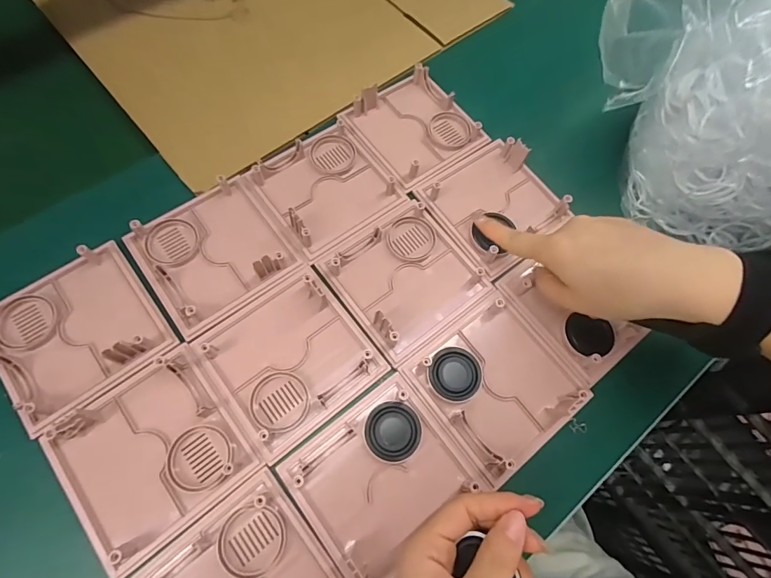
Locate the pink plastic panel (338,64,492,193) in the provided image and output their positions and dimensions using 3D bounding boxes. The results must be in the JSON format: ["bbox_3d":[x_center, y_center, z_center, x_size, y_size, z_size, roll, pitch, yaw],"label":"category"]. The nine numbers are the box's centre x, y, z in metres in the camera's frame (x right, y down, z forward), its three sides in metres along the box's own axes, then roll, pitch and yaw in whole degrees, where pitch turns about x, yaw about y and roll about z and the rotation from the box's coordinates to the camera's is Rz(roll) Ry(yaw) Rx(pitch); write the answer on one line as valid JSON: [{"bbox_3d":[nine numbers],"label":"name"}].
[{"bbox_3d":[0.029,-0.157,0.379,0.103,0.021,0.104,-35,75,-15],"label":"pink plastic panel"}]

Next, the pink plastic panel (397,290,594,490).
[{"bbox_3d":[0.084,0.070,0.306,0.106,0.011,0.106,-36,75,-16],"label":"pink plastic panel"}]

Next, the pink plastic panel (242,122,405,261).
[{"bbox_3d":[-0.051,-0.090,0.348,0.105,0.019,0.097,-35,75,-15],"label":"pink plastic panel"}]

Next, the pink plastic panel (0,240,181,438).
[{"bbox_3d":[-0.226,0.027,0.288,0.105,0.025,0.103,-36,75,-16],"label":"pink plastic panel"}]

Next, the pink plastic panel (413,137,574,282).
[{"bbox_3d":[0.099,-0.079,0.355,0.105,0.026,0.106,-34,72,-15],"label":"pink plastic panel"}]

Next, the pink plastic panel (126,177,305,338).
[{"bbox_3d":[-0.137,-0.033,0.320,0.107,0.022,0.102,-34,75,-15],"label":"pink plastic panel"}]

